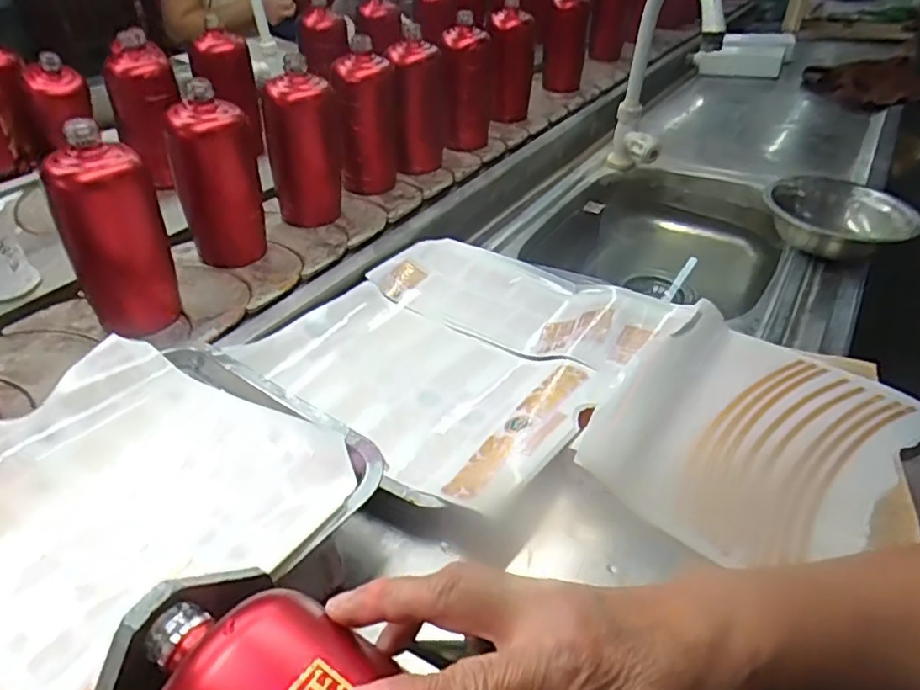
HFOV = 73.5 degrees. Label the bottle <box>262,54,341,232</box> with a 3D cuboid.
[{"bbox_3d":[-0.191,-0.246,0.766,0.092,0.168,0.066,-6,41,-11],"label":"bottle"}]

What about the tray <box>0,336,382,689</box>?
[{"bbox_3d":[-0.244,0.120,0.361,0.270,0.039,0.349,25,45,24],"label":"tray"}]

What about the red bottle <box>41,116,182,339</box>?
[{"bbox_3d":[-0.317,-0.097,0.567,0.070,0.175,0.065,10,40,8],"label":"red bottle"}]

